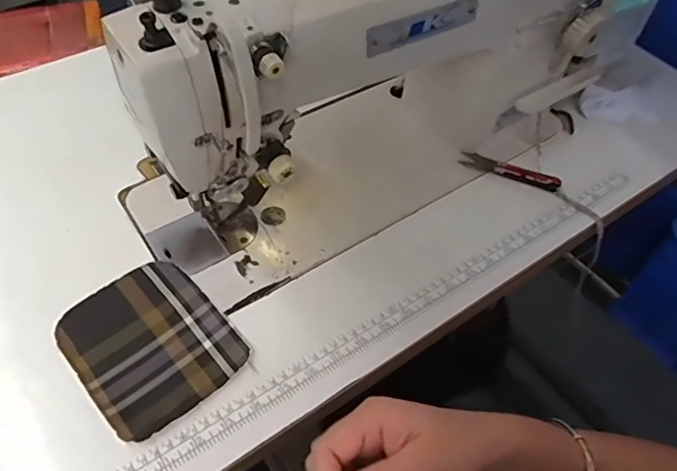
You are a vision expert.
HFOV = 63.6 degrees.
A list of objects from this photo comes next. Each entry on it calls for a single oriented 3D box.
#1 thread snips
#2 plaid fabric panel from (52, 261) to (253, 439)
[{"bbox_3d":[0.191,-0.072,0.610,0.109,0.019,0.023,25,56,14],"label":"thread snips"},{"bbox_3d":[-0.158,0.089,0.461,0.119,0.009,0.140,-36,62,-26],"label":"plaid fabric panel"}]

